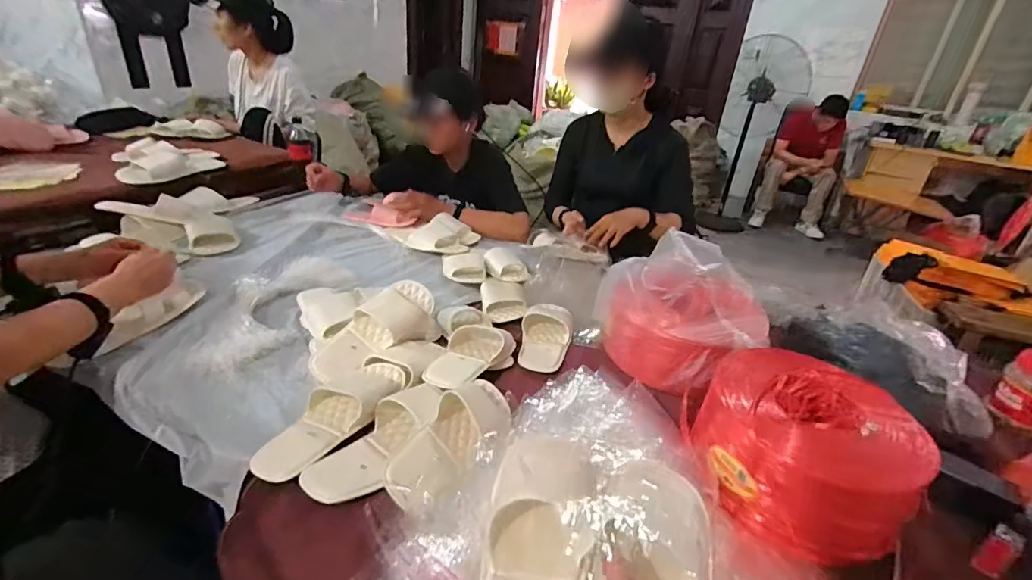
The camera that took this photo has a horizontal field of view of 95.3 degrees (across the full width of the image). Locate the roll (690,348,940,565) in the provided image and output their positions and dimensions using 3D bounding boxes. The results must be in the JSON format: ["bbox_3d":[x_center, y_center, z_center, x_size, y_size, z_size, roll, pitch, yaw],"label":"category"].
[{"bbox_3d":[0.396,0.202,0.654,0.272,0.125,0.303,18,31,22],"label":"roll"}]

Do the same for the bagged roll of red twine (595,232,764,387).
[{"bbox_3d":[0.311,0.025,0.882,0.269,0.177,0.268,4,28,-2],"label":"bagged roll of red twine"}]

